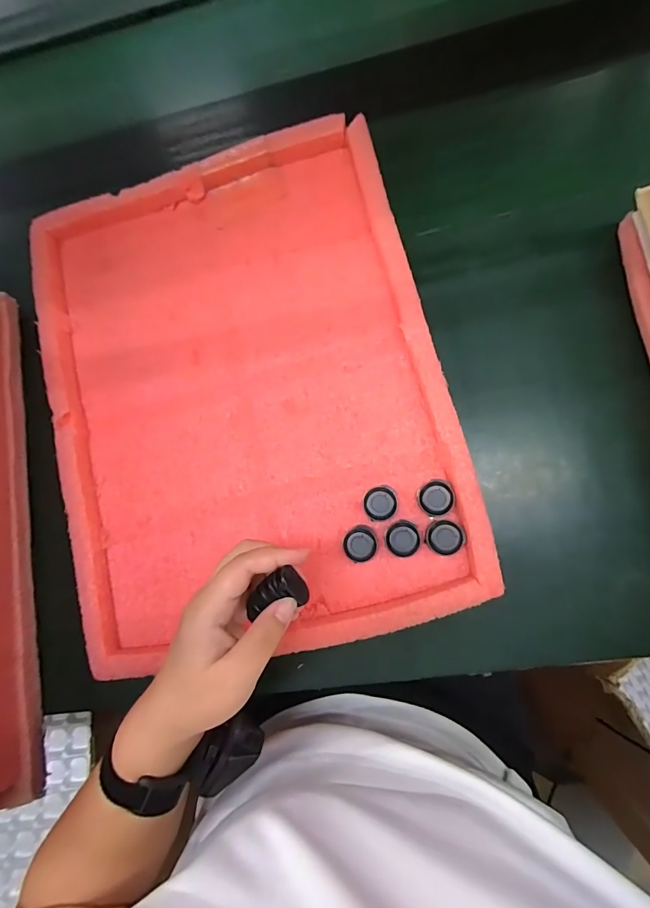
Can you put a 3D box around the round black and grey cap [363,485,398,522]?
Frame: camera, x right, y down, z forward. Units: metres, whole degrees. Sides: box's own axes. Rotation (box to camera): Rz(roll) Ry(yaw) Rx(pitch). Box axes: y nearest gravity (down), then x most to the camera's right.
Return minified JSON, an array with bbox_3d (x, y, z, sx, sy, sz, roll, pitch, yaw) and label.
[{"bbox_3d":[0.048,0.043,0.335,0.028,0.014,0.029,-1,80,8],"label":"round black and grey cap"}]

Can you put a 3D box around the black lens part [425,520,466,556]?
[{"bbox_3d":[0.101,0.070,0.321,0.031,0.013,0.027,9,81,9],"label":"black lens part"}]

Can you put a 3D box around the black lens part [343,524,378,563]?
[{"bbox_3d":[0.030,0.078,0.332,0.029,0.015,0.027,-1,80,8],"label":"black lens part"}]

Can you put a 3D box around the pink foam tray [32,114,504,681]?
[{"bbox_3d":[-0.080,-0.058,0.357,0.354,0.031,0.451,-15,84,5],"label":"pink foam tray"}]

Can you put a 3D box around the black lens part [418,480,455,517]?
[{"bbox_3d":[0.095,0.038,0.329,0.030,0.016,0.030,-1,80,8],"label":"black lens part"}]

